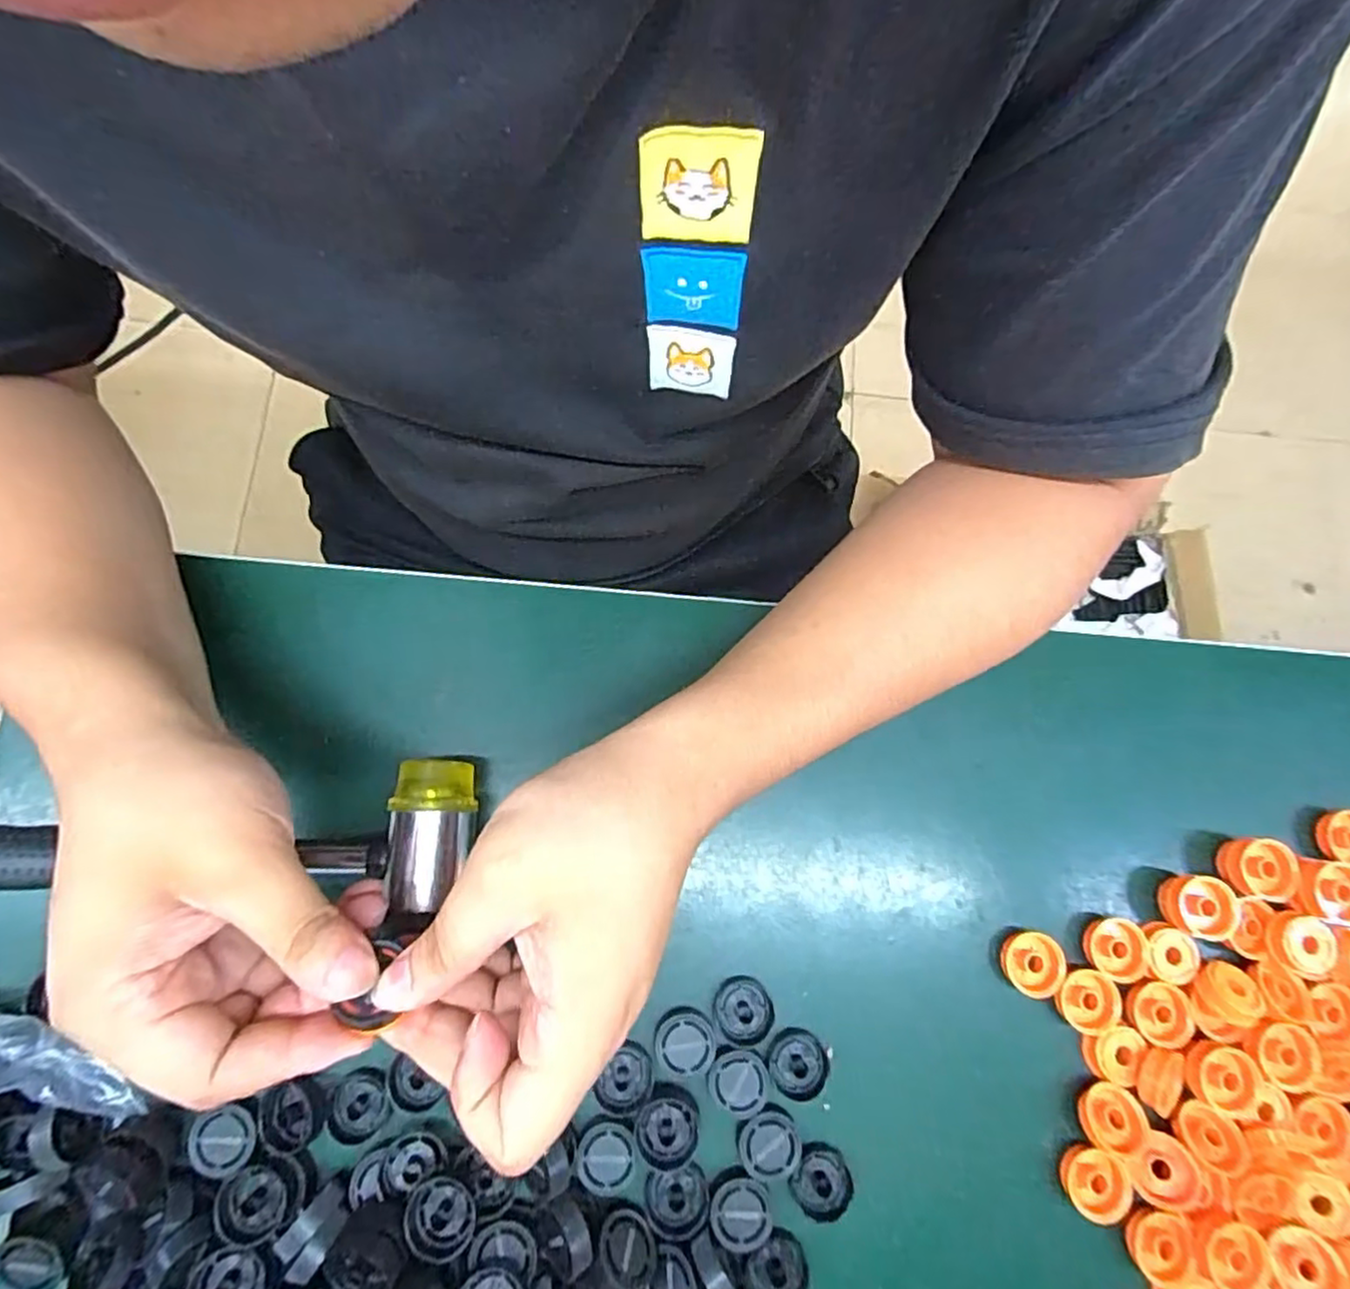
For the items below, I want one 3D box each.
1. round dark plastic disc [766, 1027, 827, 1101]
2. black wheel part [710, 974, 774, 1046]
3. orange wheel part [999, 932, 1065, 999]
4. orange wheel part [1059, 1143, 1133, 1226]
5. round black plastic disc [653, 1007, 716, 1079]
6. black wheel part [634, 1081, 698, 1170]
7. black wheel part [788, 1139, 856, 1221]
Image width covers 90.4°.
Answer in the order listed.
[{"bbox_3d":[0.051,0.176,0.282,0.024,0.005,0.024,1,73,-2],"label":"round dark plastic disc"},{"bbox_3d":[0.029,0.156,0.286,0.025,0.005,0.025,1,79,-3],"label":"black wheel part"},{"bbox_3d":[0.157,0.140,0.293,0.024,0.009,0.025,6,78,-2],"label":"orange wheel part"},{"bbox_3d":[0.172,0.222,0.275,0.028,0.011,0.023,41,79,5],"label":"orange wheel part"},{"bbox_3d":[0.004,0.165,0.278,0.024,0.004,0.025,1,79,-3],"label":"round black plastic disc"},{"bbox_3d":[-0.003,0.193,0.268,0.024,0.006,0.028,10,78,-2],"label":"black wheel part"},{"bbox_3d":[0.059,0.219,0.272,0.024,0.005,0.025,1,79,-3],"label":"black wheel part"}]

